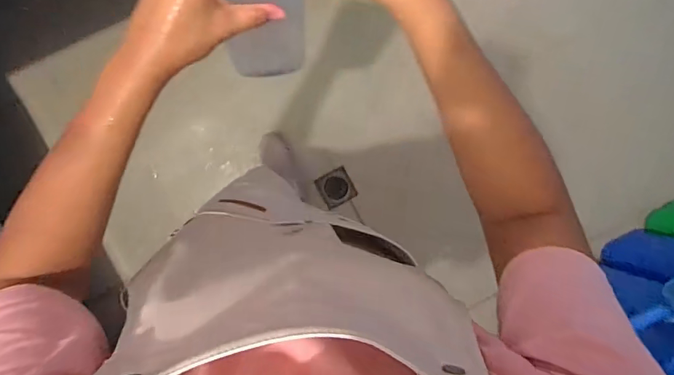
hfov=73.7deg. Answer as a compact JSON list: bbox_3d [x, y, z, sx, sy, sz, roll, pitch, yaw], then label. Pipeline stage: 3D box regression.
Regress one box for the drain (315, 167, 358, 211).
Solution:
[{"bbox_3d":[-0.002,0.002,1.391,0.100,0.018,0.104,-28,94,-4],"label":"drain"}]

